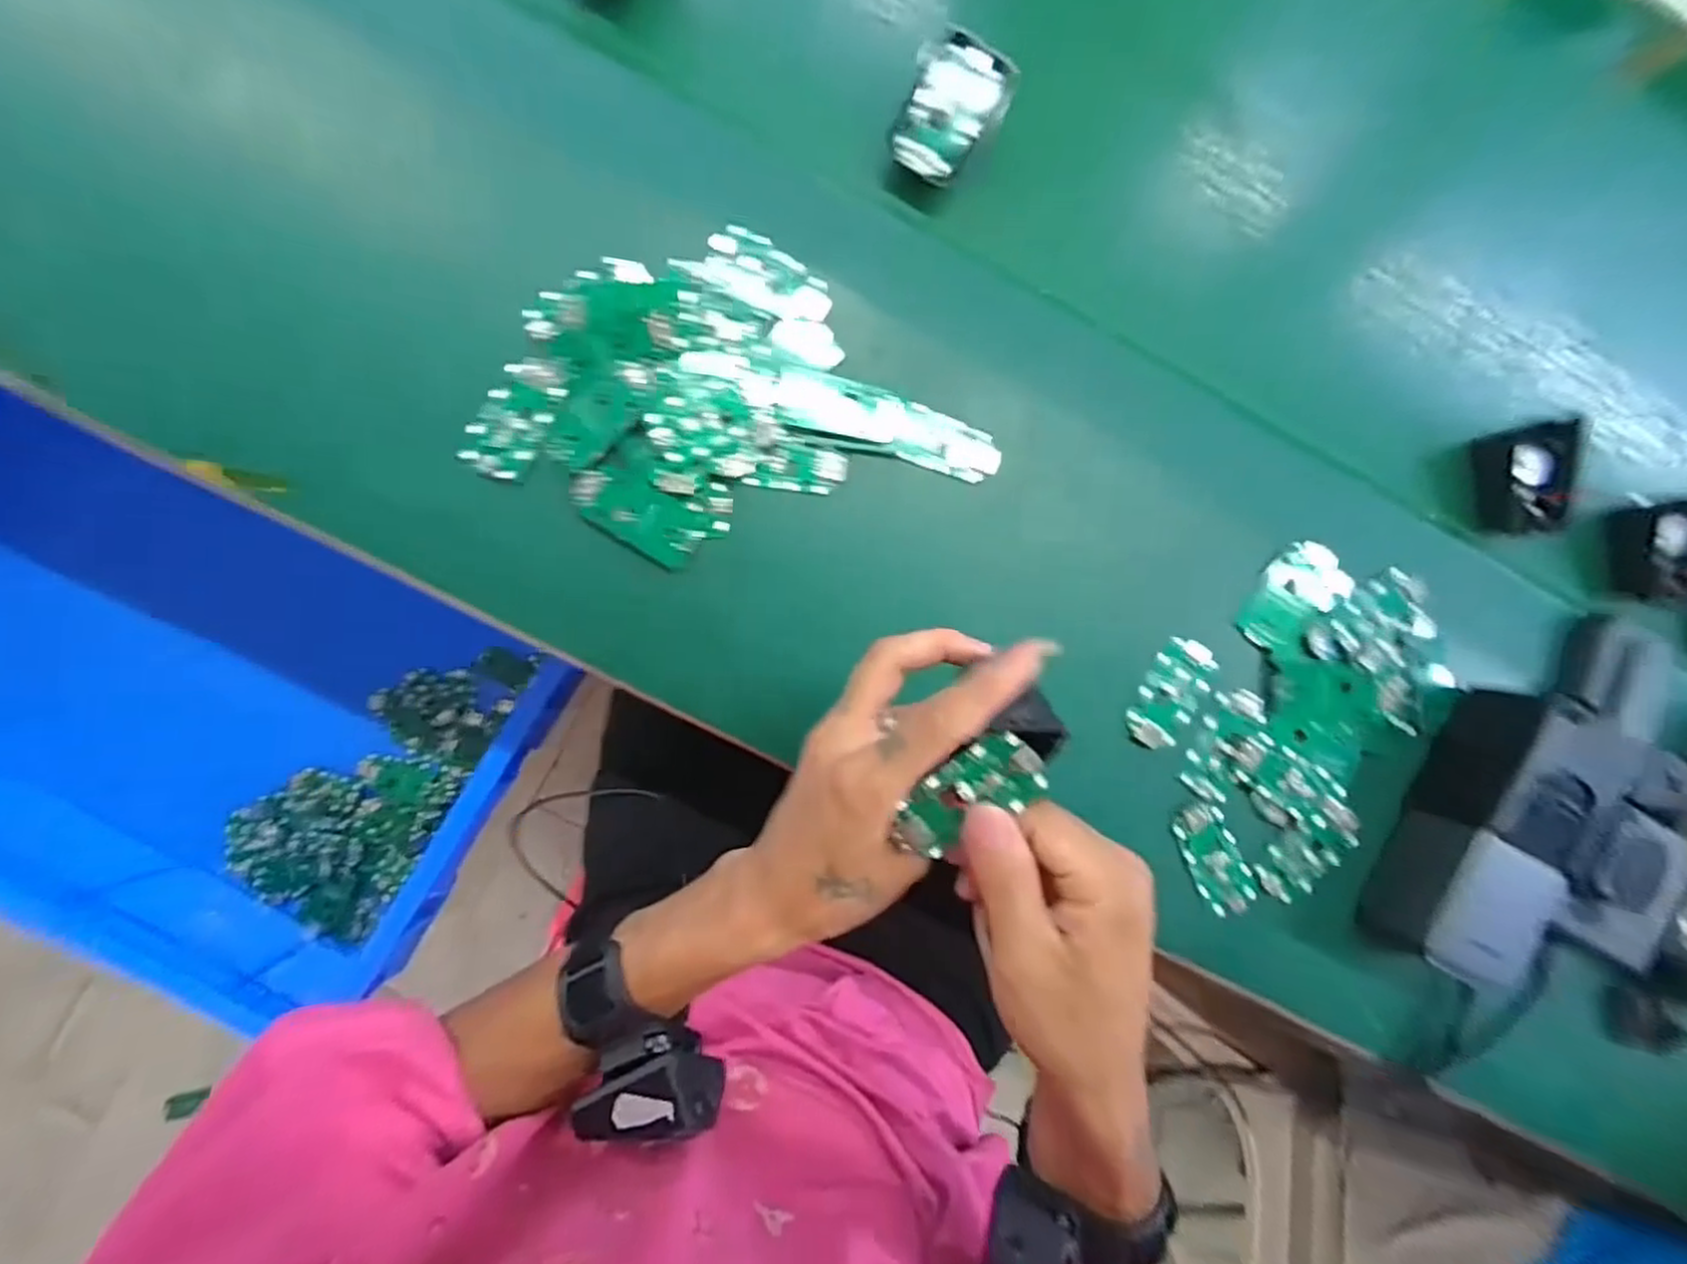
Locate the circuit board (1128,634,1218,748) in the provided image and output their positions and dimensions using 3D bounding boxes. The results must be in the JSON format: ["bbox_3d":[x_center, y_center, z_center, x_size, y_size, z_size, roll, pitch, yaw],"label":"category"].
[{"bbox_3d":[0.187,0.035,0.412,0.035,0.004,0.064,39,82,-6],"label":"circuit board"}]

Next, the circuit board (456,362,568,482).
[{"bbox_3d":[-0.171,-0.112,0.377,0.035,0.009,0.066,30,83,-7],"label":"circuit board"}]

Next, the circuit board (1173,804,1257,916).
[{"bbox_3d":[0.213,0.130,0.416,0.031,0.004,0.066,-30,92,-9],"label":"circuit board"}]

